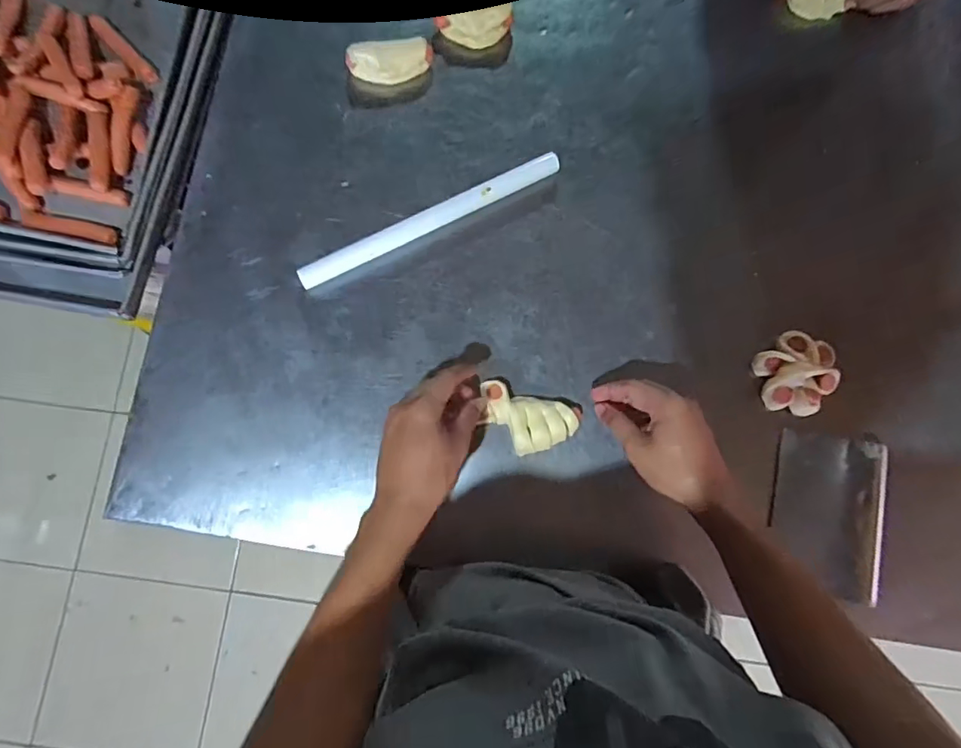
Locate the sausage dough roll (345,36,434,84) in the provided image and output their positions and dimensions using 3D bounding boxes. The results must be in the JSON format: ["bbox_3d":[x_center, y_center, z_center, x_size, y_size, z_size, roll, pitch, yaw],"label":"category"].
[{"bbox_3d":[-0.100,-0.347,0.579,0.093,0.023,0.043,-6,81,-1],"label":"sausage dough roll"}]

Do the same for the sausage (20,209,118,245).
[{"bbox_3d":[-0.424,-0.152,0.544,0.098,0.022,0.019,12,82,2],"label":"sausage"}]

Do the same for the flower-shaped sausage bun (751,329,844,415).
[{"bbox_3d":[0.319,0.000,0.523,0.079,0.027,0.072,0,81,0],"label":"flower-shaped sausage bun"}]

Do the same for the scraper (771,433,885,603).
[{"bbox_3d":[0.333,0.133,0.502,0.088,0.028,0.147,11,82,2],"label":"scraper"}]

